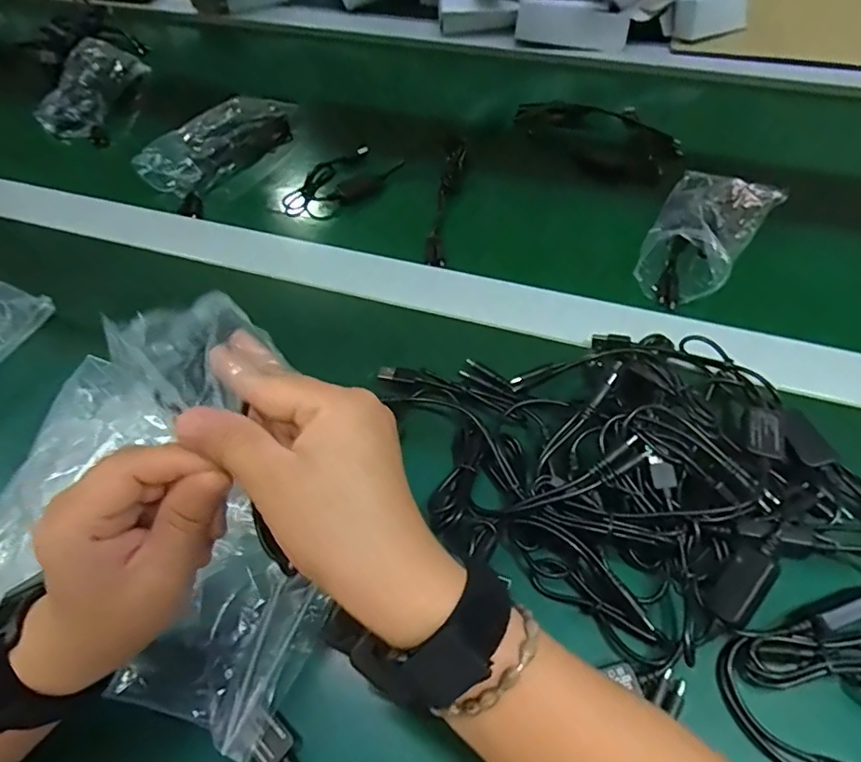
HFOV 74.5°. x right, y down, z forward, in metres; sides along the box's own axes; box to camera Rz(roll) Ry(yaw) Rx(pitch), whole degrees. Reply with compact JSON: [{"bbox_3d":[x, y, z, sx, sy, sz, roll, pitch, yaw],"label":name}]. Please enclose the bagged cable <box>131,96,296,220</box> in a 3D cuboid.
[{"bbox_3d":[-0.231,-0.253,0.610,0.077,0.053,0.180,21,57,18],"label":"bagged cable"}]

